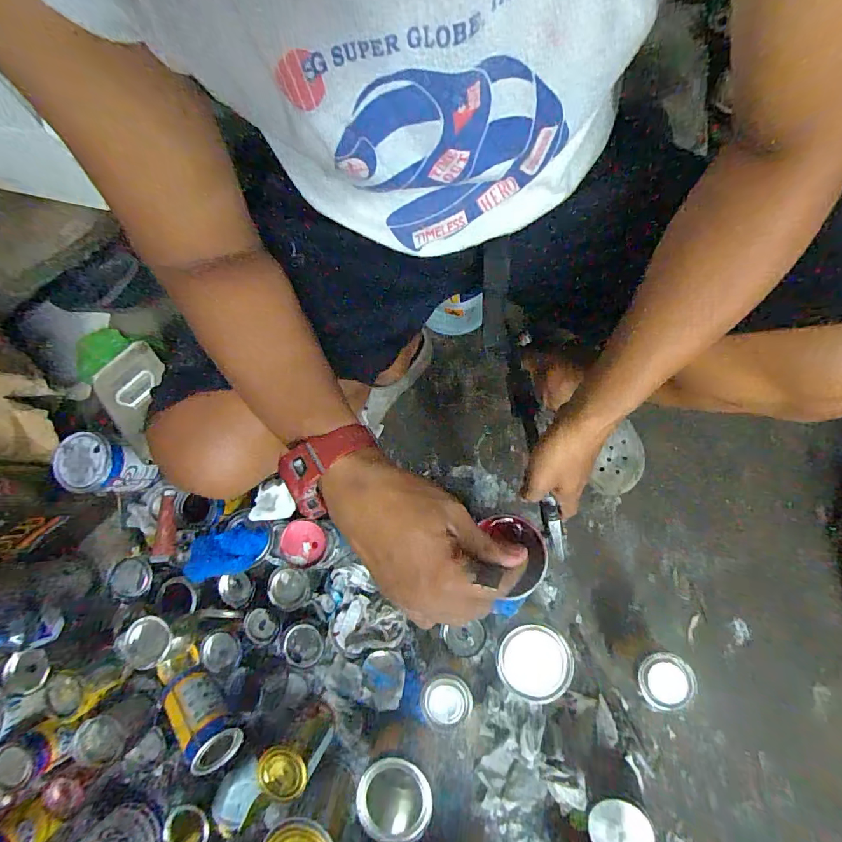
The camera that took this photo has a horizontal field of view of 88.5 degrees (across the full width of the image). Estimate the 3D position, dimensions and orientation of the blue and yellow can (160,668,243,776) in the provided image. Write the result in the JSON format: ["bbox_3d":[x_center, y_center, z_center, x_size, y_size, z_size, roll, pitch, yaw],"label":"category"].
[{"bbox_3d":[-0.347,0.464,0.680,0.075,0.059,0.148,-25,46,-39],"label":"blue and yellow can"}]

